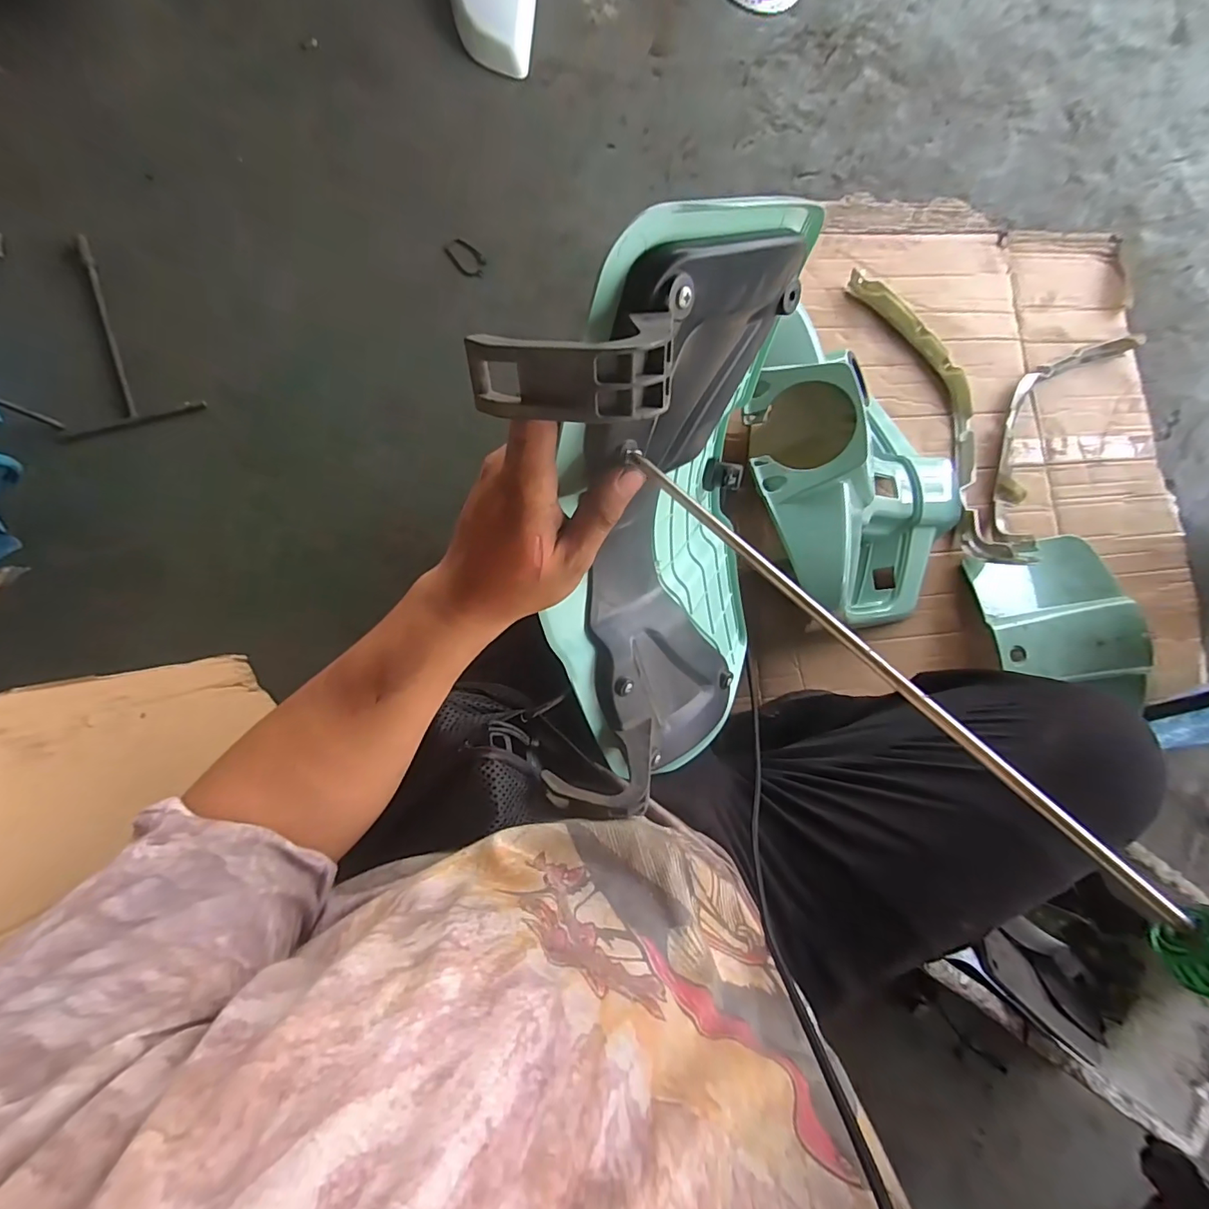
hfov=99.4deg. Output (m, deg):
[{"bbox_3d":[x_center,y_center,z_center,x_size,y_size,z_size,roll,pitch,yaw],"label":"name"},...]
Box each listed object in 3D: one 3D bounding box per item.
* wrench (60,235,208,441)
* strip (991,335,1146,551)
[{"bbox_3d":[-0.735,-0.399,0.754,0.192,0.011,0.296,-18,87,-6],"label":"wrench"},{"bbox_3d":[0.744,-0.303,0.854,0.122,0.094,0.510,38,81,-2],"label":"strip"}]

